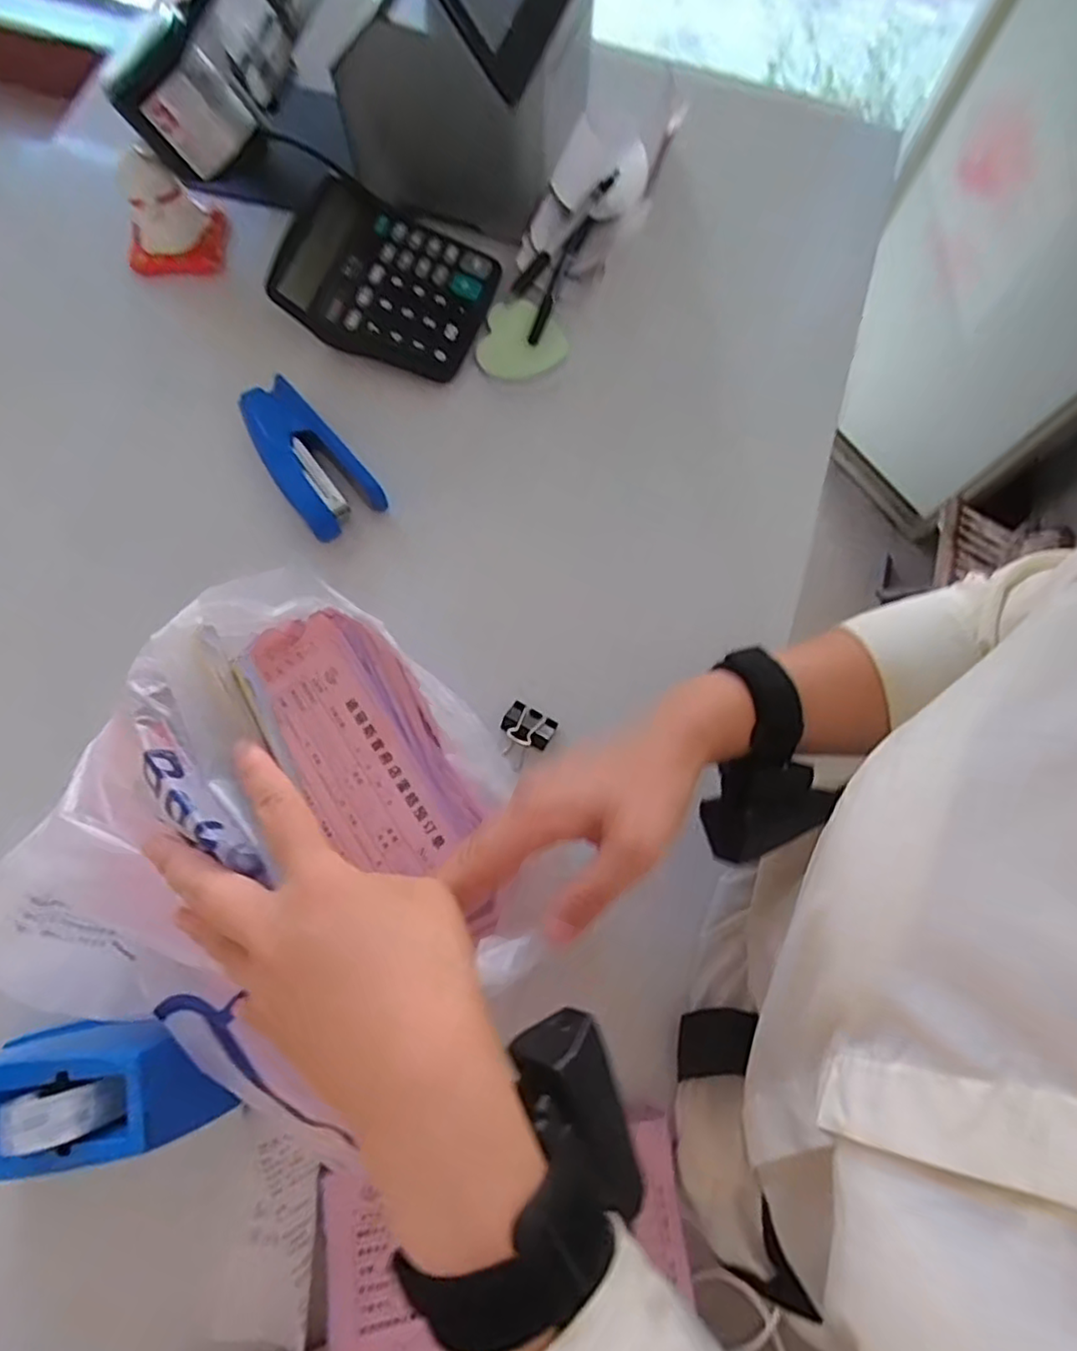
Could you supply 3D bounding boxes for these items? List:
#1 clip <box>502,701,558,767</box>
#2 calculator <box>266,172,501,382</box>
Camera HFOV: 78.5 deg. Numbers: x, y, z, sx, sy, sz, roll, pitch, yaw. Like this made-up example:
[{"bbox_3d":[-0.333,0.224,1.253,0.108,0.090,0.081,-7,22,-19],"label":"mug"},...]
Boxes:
[{"bbox_3d":[-0.010,0.036,0.413,0.032,0.028,0.039,28,76,6],"label":"clip"},{"bbox_3d":[-0.117,-0.296,0.490,0.154,0.033,0.114,19,76,3],"label":"calculator"}]

